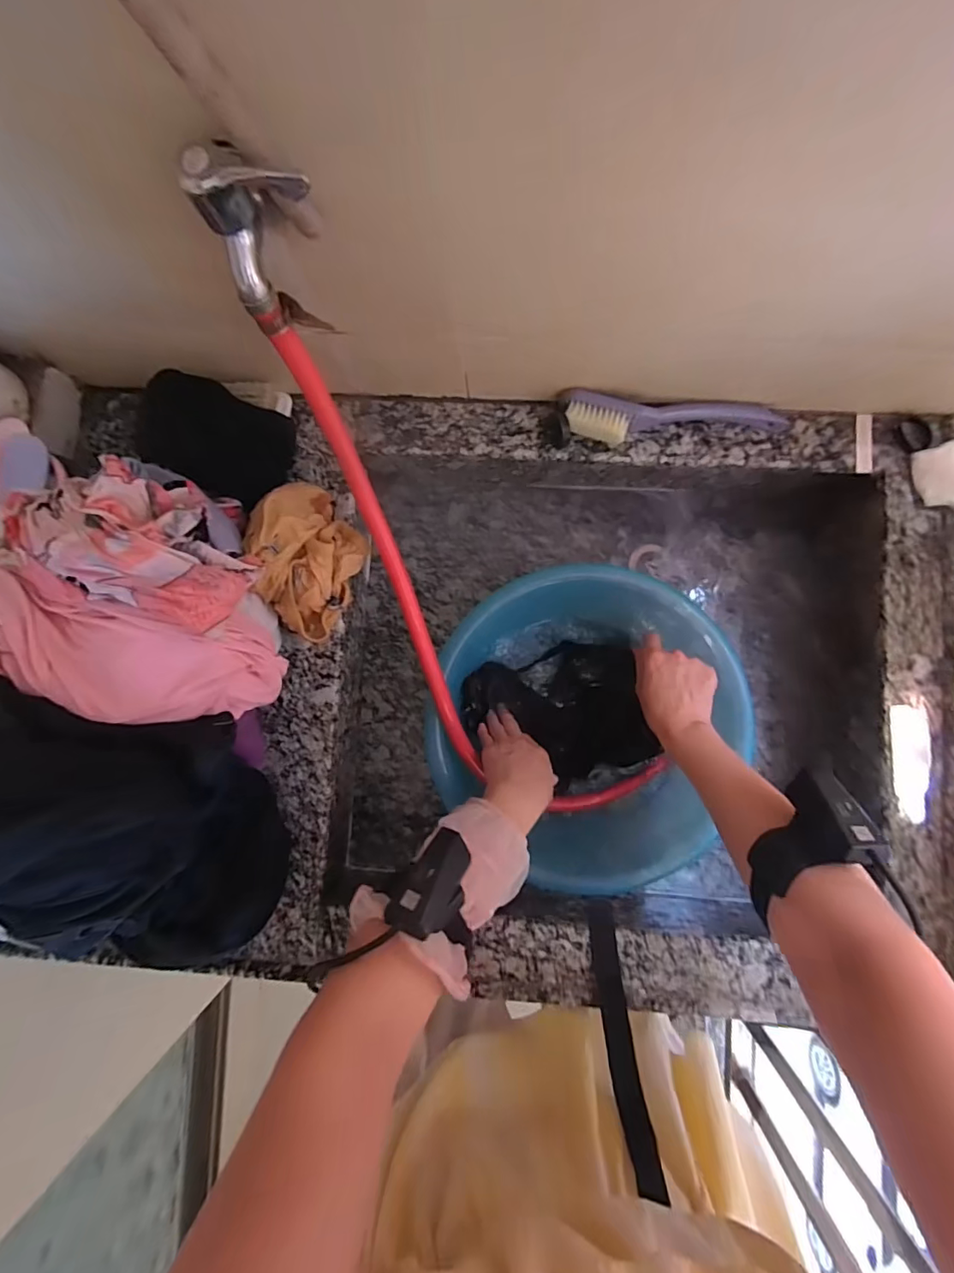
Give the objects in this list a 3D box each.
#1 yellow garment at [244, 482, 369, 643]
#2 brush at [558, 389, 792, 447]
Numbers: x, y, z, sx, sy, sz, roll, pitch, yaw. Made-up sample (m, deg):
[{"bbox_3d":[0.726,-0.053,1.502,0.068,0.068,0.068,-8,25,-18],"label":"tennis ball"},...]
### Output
[{"bbox_3d":[-0.167,-0.074,0.482,0.094,0.078,0.128,29,89,5],"label":"yellow garment"},{"bbox_3d":[0.197,-0.217,0.504,0.222,0.042,0.043,1,87,4],"label":"brush"}]

